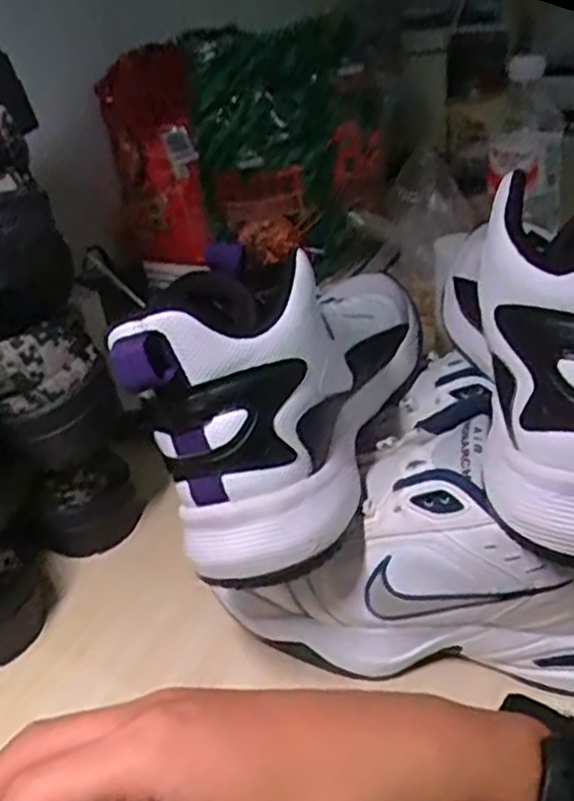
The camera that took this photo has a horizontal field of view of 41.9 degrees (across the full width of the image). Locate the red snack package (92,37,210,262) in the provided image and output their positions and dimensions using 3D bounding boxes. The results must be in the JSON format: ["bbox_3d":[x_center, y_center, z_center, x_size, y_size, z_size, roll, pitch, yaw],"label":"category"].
[{"bbox_3d":[-0.129,-0.237,0.739,0.100,0.196,0.013,-1,17,24],"label":"red snack package"}]

